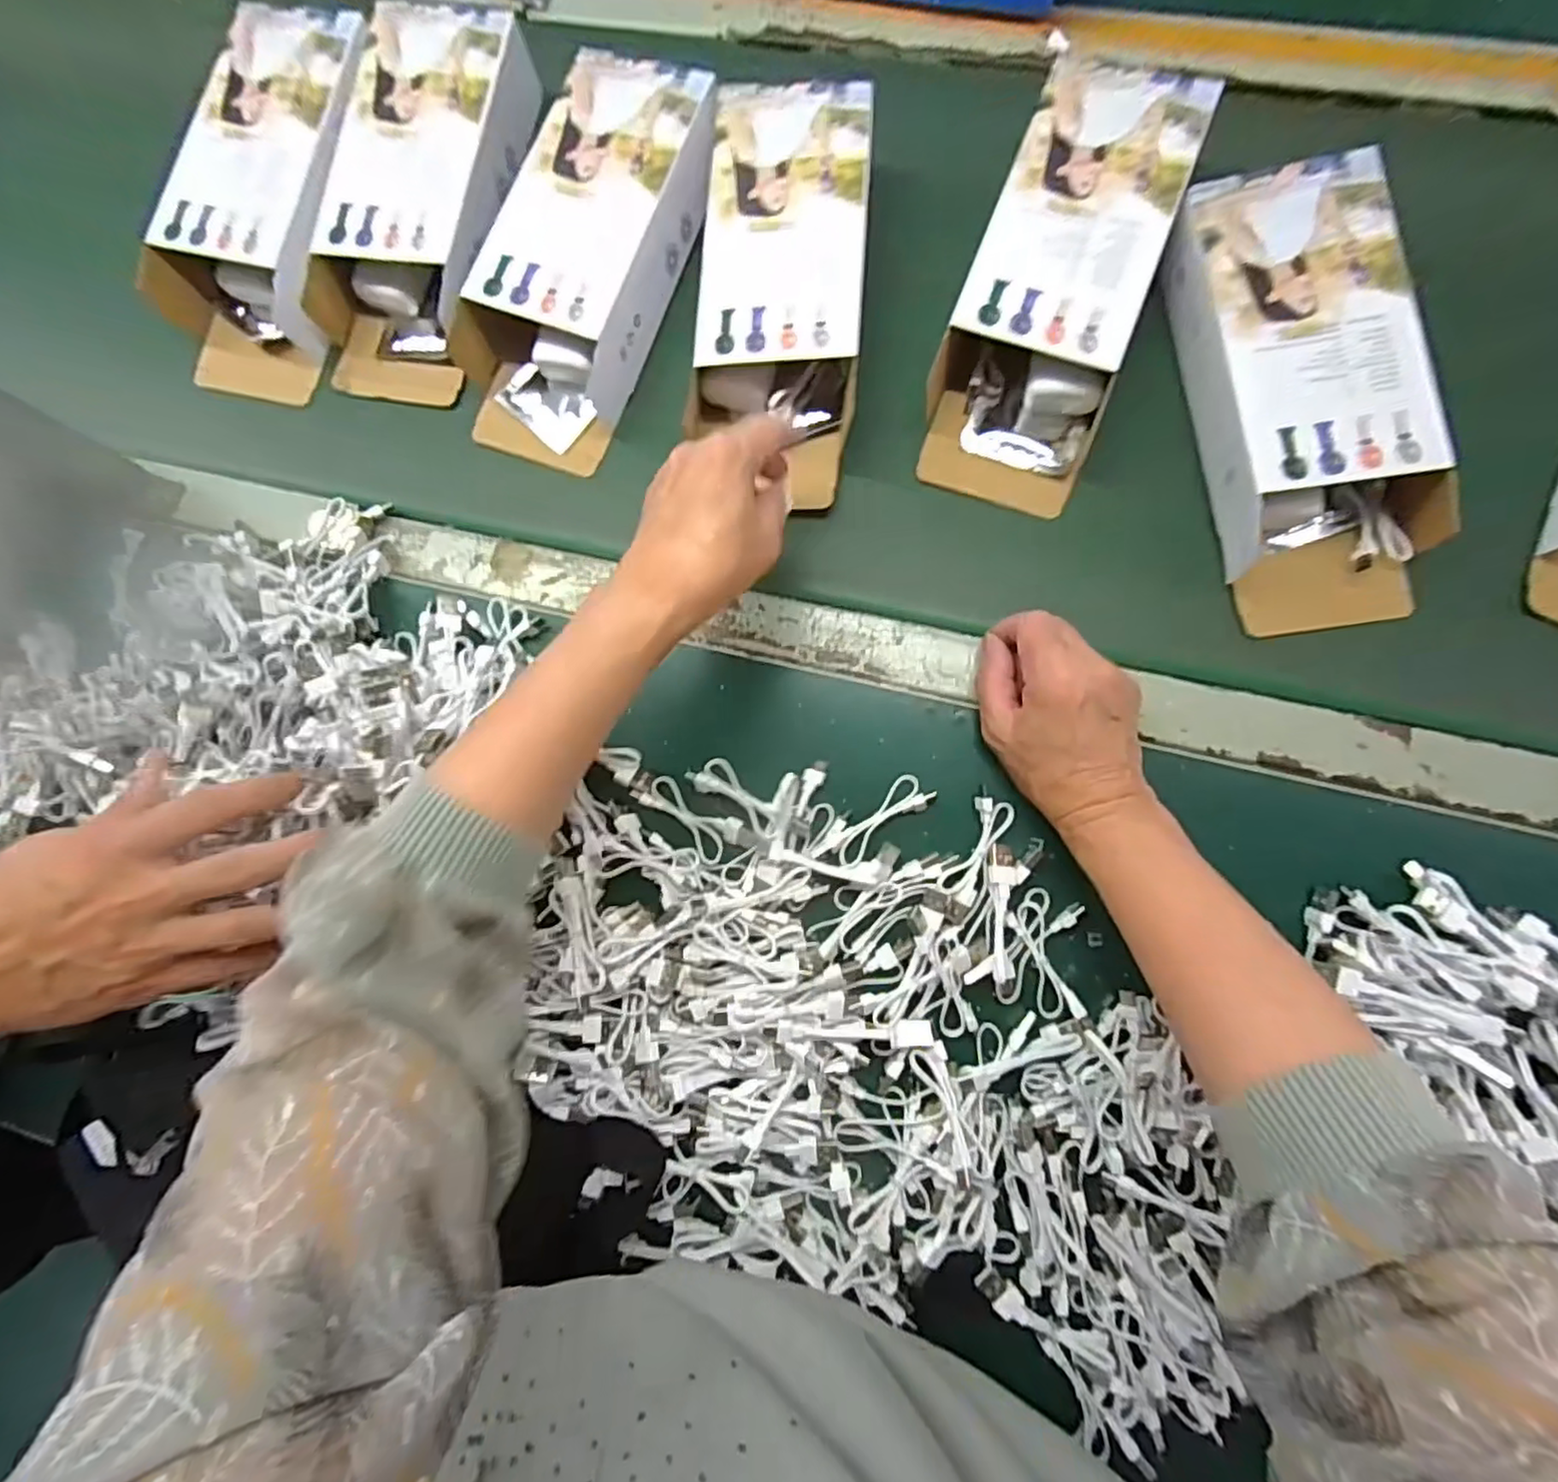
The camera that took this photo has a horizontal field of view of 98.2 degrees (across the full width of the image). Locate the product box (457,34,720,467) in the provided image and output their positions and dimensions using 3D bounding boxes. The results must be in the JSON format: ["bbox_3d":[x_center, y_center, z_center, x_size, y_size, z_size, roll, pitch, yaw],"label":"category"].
[{"bbox_3d":[-0.127,-0.314,0.446,0.106,0.059,0.259,22,91,7],"label":"product box"}]

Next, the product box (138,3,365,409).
[{"bbox_3d":[-0.355,-0.372,0.469,0.116,0.050,0.248,16,90,7],"label":"product box"}]

